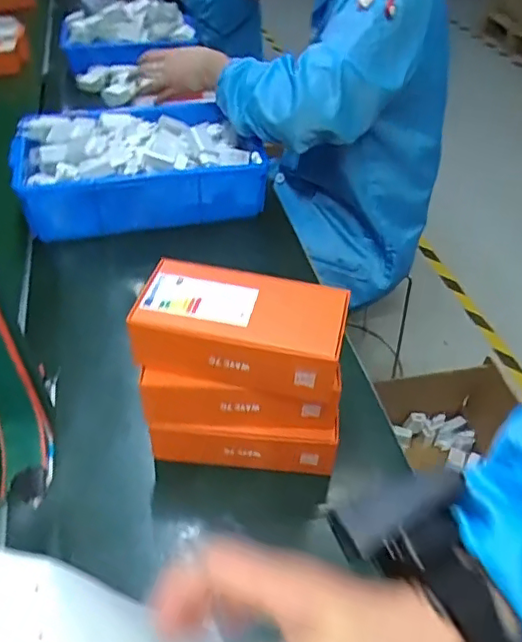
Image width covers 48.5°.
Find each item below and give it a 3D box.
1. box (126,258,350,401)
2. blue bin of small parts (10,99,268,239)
[{"bbox_3d":[-0.017,0.007,0.529,0.184,0.063,0.101,7,45,9],"label":"box"},{"bbox_3d":[-0.200,-0.263,0.958,0.372,0.107,0.256,-13,45,-11],"label":"blue bin of small parts"}]

